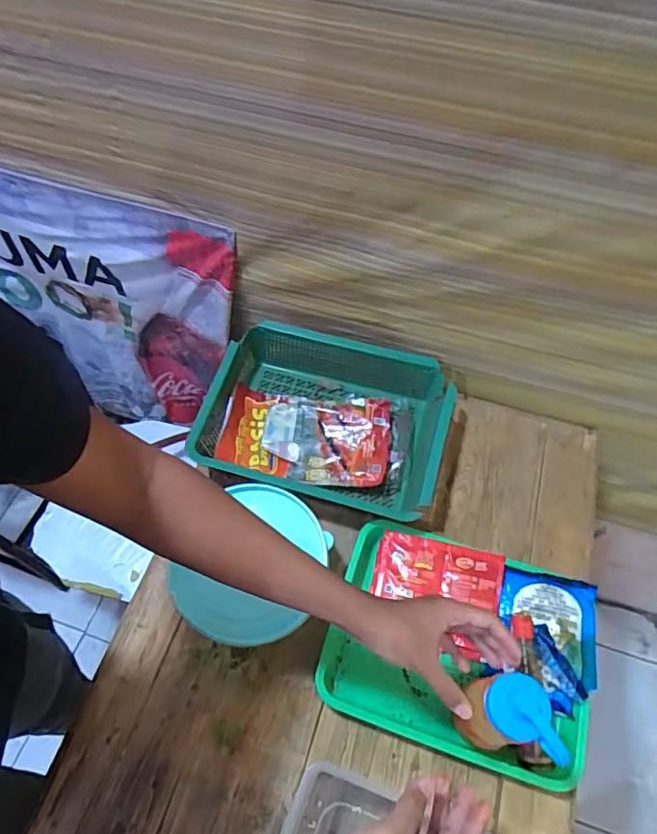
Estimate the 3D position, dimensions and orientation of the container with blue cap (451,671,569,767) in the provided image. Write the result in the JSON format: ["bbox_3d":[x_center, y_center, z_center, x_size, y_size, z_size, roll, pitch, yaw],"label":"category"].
[{"bbox_3d":[0.186,0.309,0.563,0.073,0.127,0.068,12,60,6],"label":"container with blue cap"}]

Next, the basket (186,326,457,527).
[{"bbox_3d":[-0.004,0.008,0.845,0.359,0.096,0.261,17,60,9],"label":"basket"}]

